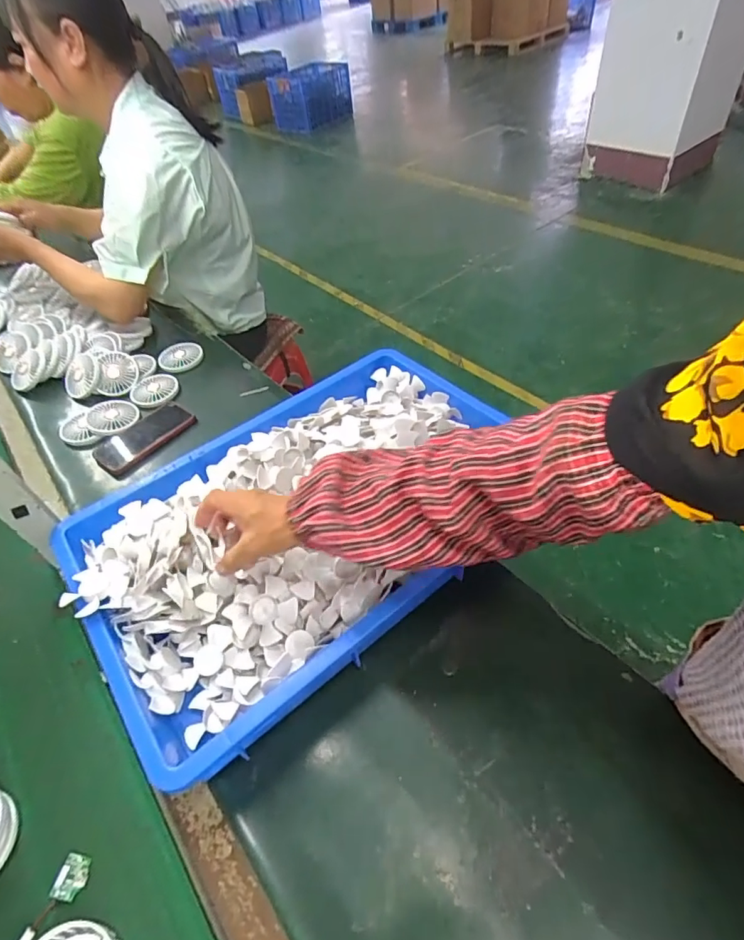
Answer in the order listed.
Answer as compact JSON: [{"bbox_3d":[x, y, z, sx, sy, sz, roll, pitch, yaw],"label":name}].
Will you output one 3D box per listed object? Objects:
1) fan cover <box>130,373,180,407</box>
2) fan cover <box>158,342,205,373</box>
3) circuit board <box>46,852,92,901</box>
[{"bbox_3d":[-0.412,-0.154,0.932,0.082,0.014,0.098,-8,48,-4],"label":"fan cover"},{"bbox_3d":[-0.392,-0.232,1.005,0.088,0.012,0.102,-16,49,-10],"label":"fan cover"},{"bbox_3d":[-0.268,0.364,0.438,0.025,0.006,0.032,20,39,-8],"label":"circuit board"}]

